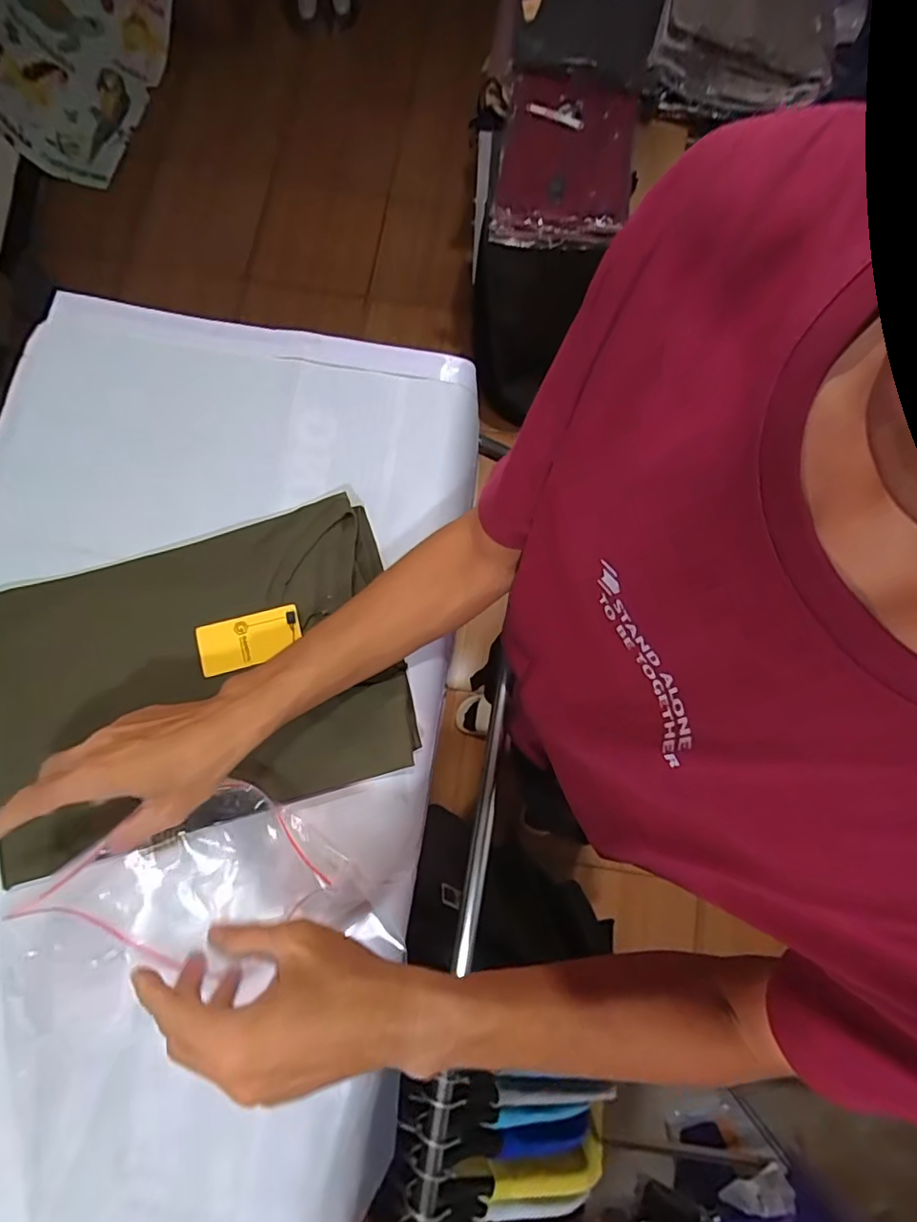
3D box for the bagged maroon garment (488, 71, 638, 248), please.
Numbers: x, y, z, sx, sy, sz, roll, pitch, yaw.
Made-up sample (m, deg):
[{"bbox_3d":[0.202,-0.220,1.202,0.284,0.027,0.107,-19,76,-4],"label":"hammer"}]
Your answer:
[{"bbox_3d":[0.225,-0.937,1.141,0.271,0.052,0.320,9,92,-3],"label":"bagged maroon garment"}]

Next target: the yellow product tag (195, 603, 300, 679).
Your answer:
[{"bbox_3d":[-0.185,0.024,0.481,0.090,0.004,0.046,-15,85,-3],"label":"yellow product tag"}]

